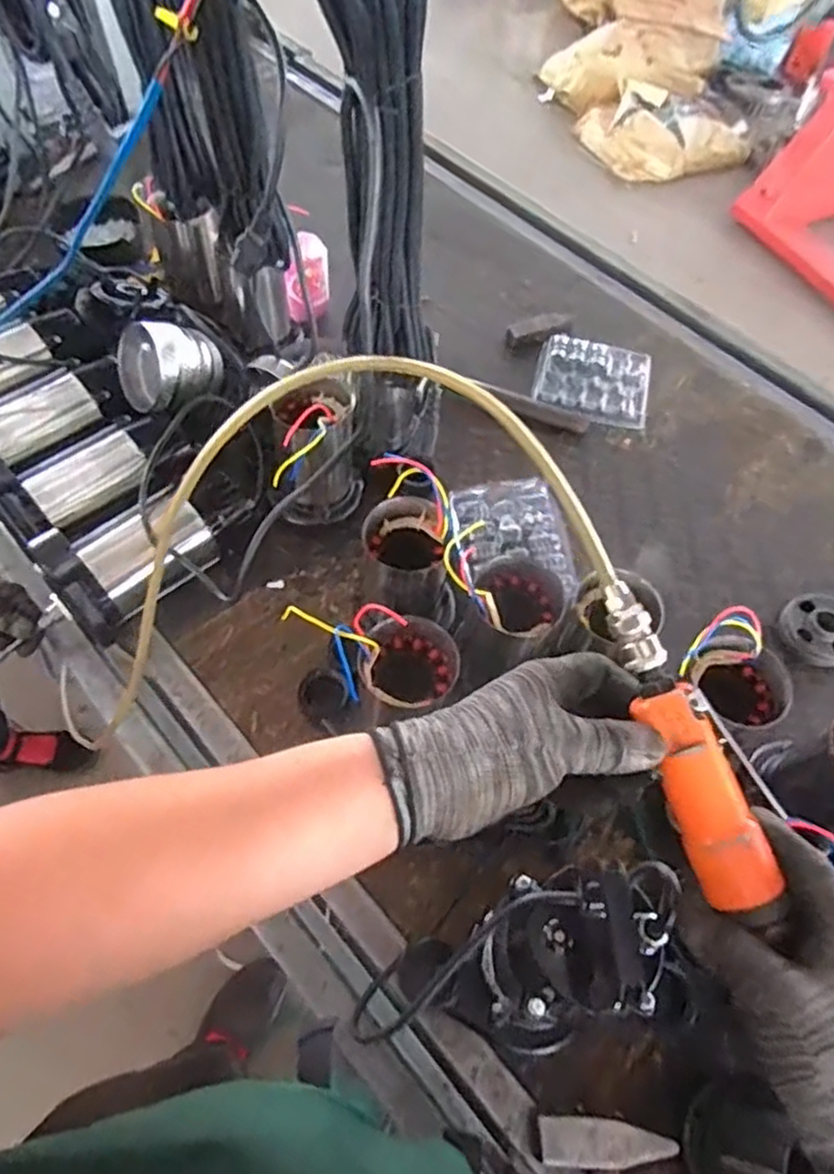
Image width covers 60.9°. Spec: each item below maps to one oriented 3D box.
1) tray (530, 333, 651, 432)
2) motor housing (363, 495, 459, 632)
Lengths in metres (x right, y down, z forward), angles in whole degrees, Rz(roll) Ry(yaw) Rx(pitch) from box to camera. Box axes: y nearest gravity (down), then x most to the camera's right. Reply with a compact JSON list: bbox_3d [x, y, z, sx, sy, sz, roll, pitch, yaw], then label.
[{"bbox_3d":[0.269,-0.315,1.081,0.168,0.029,0.145,13,60,4],"label":"tray"},{"bbox_3d":[-0.005,-0.017,0.798,0.094,0.172,0.093,2,60,-3],"label":"motor housing"}]

